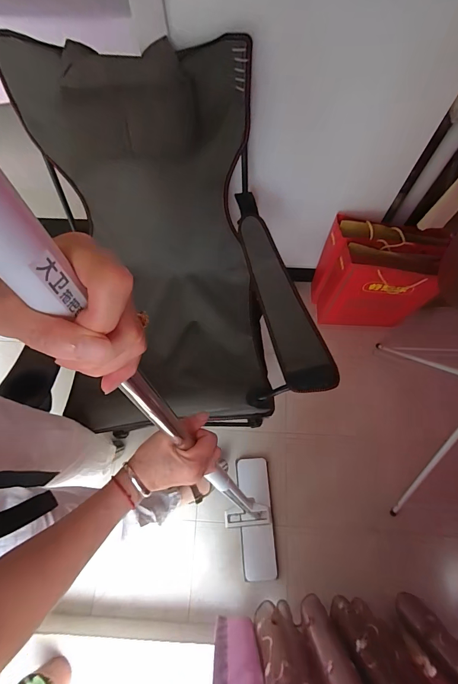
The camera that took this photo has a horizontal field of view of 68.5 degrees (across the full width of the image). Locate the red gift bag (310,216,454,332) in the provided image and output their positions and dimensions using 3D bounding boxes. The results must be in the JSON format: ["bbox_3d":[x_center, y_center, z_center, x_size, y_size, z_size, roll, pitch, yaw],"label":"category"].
[{"bbox_3d":[0.488,-0.210,1.179,0.375,0.430,0.170,5,71,4],"label":"red gift bag"}]

